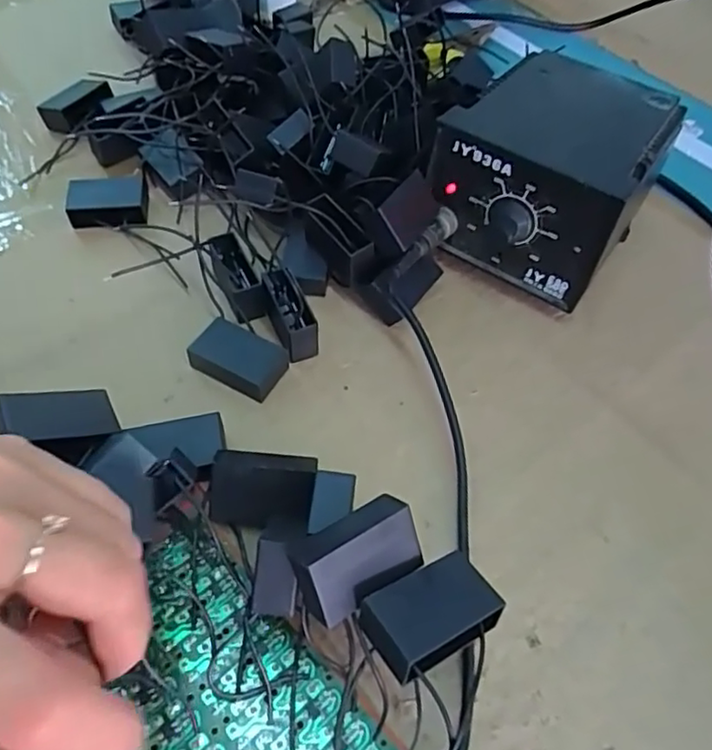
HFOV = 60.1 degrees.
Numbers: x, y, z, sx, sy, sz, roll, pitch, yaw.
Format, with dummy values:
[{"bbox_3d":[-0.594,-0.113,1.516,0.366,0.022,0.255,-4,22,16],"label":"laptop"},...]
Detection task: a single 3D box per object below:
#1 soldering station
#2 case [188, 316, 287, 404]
[{"bbox_3d":[0.123,-0.125,0.390,0.114,0.097,0.138,31,59,17],"label":"soldering station"},{"bbox_3d":[-0.065,-0.008,0.342,0.047,0.020,0.031,23,57,12],"label":"case"}]

